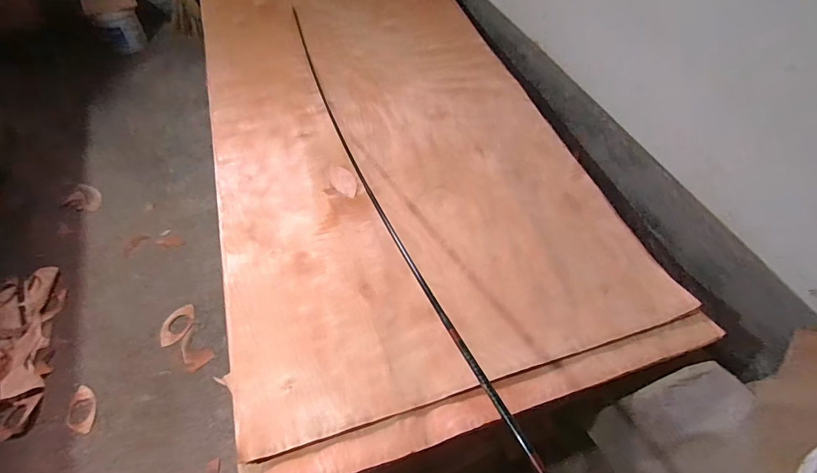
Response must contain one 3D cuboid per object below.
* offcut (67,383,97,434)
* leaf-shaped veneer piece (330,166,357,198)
[{"bbox_3d":[-1.096,0.579,1.338,0.083,0.012,0.163,-16,59,-15],"label":"offcut"},{"bbox_3d":[-0.233,-0.199,1.432,0.080,0.008,0.142,-36,71,-20],"label":"leaf-shaped veneer piece"}]

